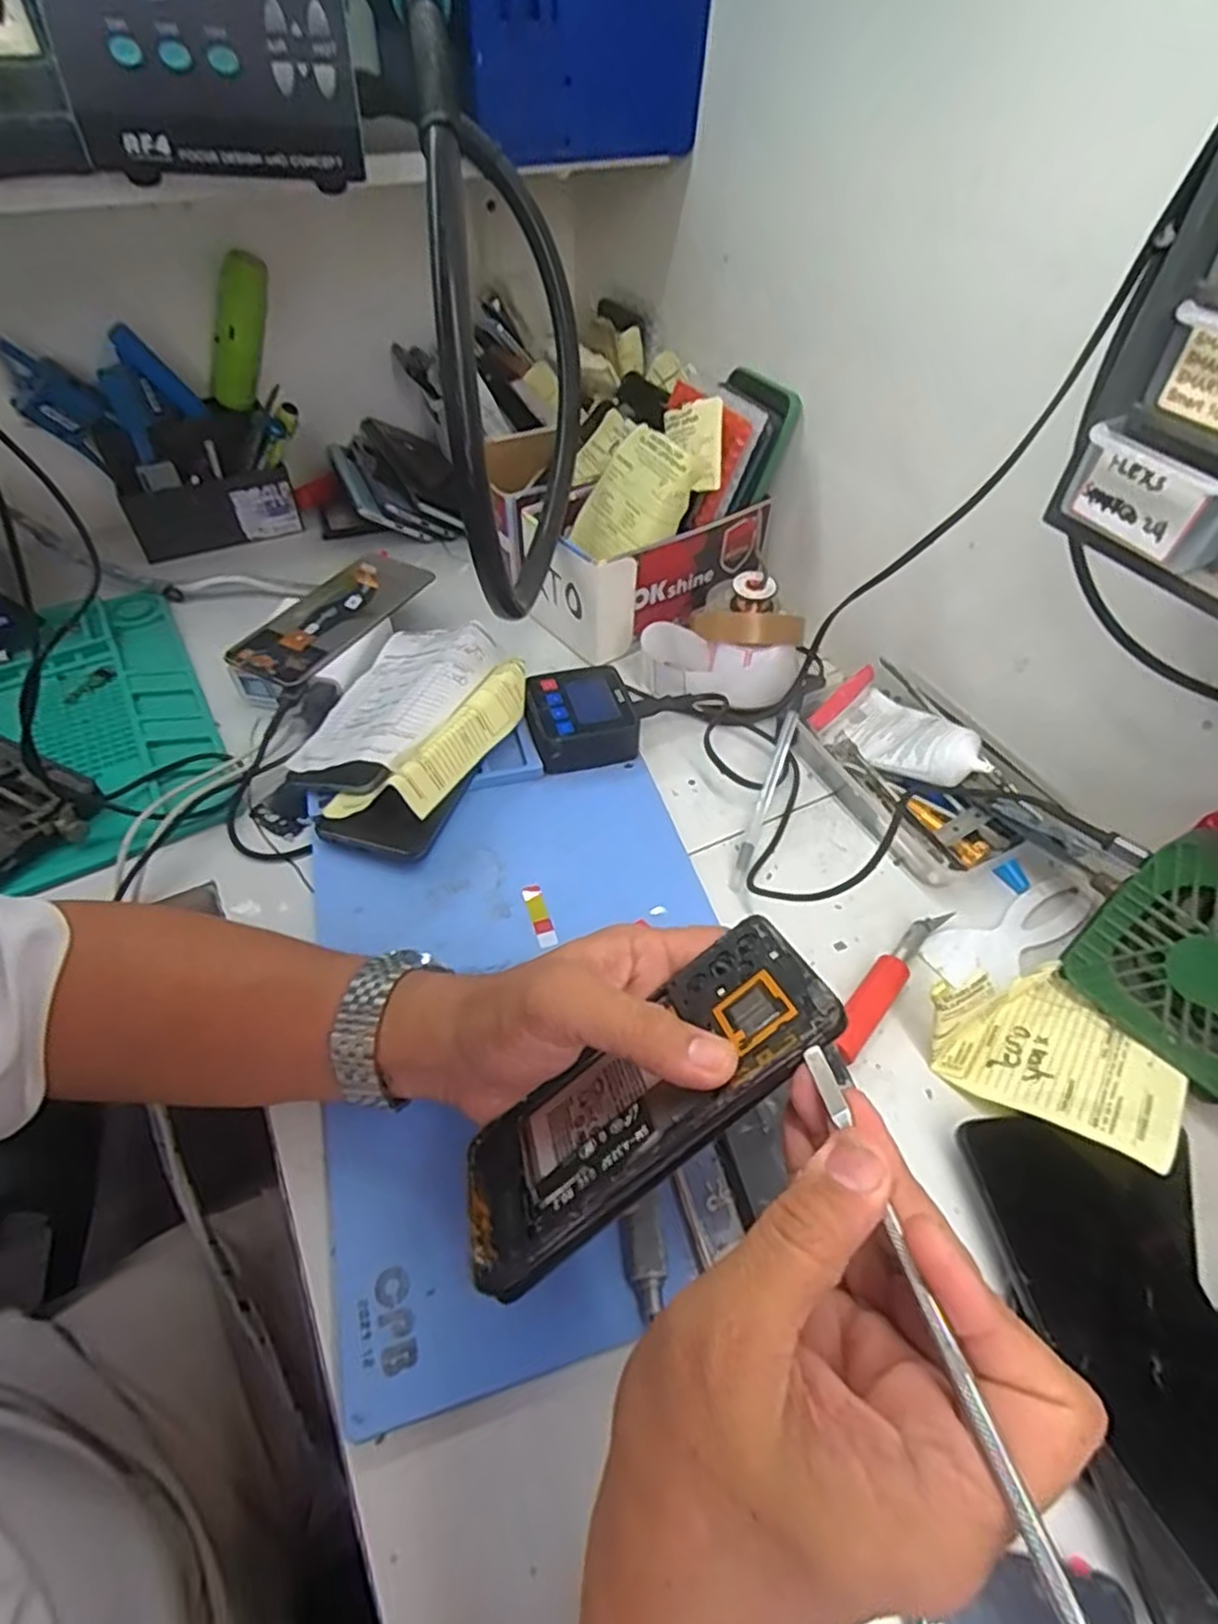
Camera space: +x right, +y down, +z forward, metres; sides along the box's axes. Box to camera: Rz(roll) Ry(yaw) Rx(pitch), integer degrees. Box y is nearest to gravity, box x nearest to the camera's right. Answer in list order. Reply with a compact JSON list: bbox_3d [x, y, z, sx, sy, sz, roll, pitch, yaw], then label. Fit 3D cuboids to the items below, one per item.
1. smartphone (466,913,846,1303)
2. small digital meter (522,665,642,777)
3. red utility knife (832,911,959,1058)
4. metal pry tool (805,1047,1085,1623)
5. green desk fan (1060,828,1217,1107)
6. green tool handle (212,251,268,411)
[{"bbox_3d":[0.012,0.105,0.278,0.155,0.011,0.072,-40,22,1],"label":"smartphone"},{"bbox_3d":[-0.022,-0.066,0.518,0.073,0.033,0.073,-11,50,-11],"label":"small digital meter"},{"bbox_3d":[0.155,0.091,0.408,0.019,0.015,0.113,33,56,25],"label":"red utility knife"},{"bbox_3d":[0.084,0.133,0.181,0.006,0.007,0.169,-5,38,-9],"label":"metal pry tool"},{"bbox_3d":[0.289,0.073,0.353,0.045,0.106,0.099,-9,40,-39],"label":"green desk fan"},{"bbox_3d":[-0.326,-0.414,0.648,0.024,0.159,0.031,37,51,-8],"label":"green tool handle"}]

